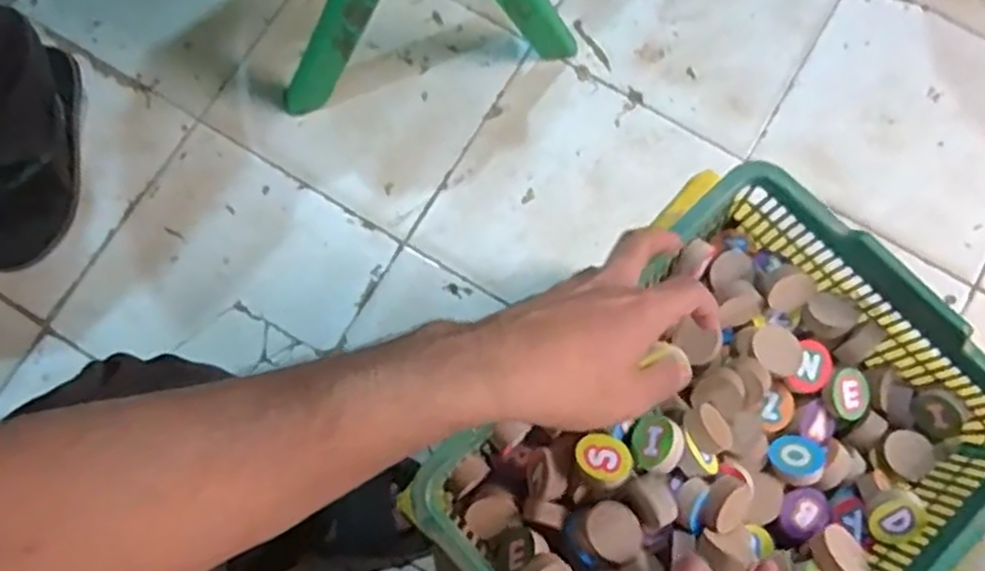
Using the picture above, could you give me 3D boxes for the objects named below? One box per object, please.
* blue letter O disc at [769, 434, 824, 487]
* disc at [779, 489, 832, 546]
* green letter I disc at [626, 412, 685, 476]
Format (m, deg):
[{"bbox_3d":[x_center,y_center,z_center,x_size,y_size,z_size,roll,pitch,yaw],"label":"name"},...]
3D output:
[{"bbox_3d":[0.180,0.102,0.439,0.029,0.008,0.030,-5,53,7],"label":"blue letter O disc"},{"bbox_3d":[0.184,0.134,0.438,0.033,0.006,0.026,-38,60,-5],"label":"disc"},{"bbox_3d":[0.090,0.088,0.412,0.032,0.009,0.030,-20,53,29],"label":"green letter I disc"}]

